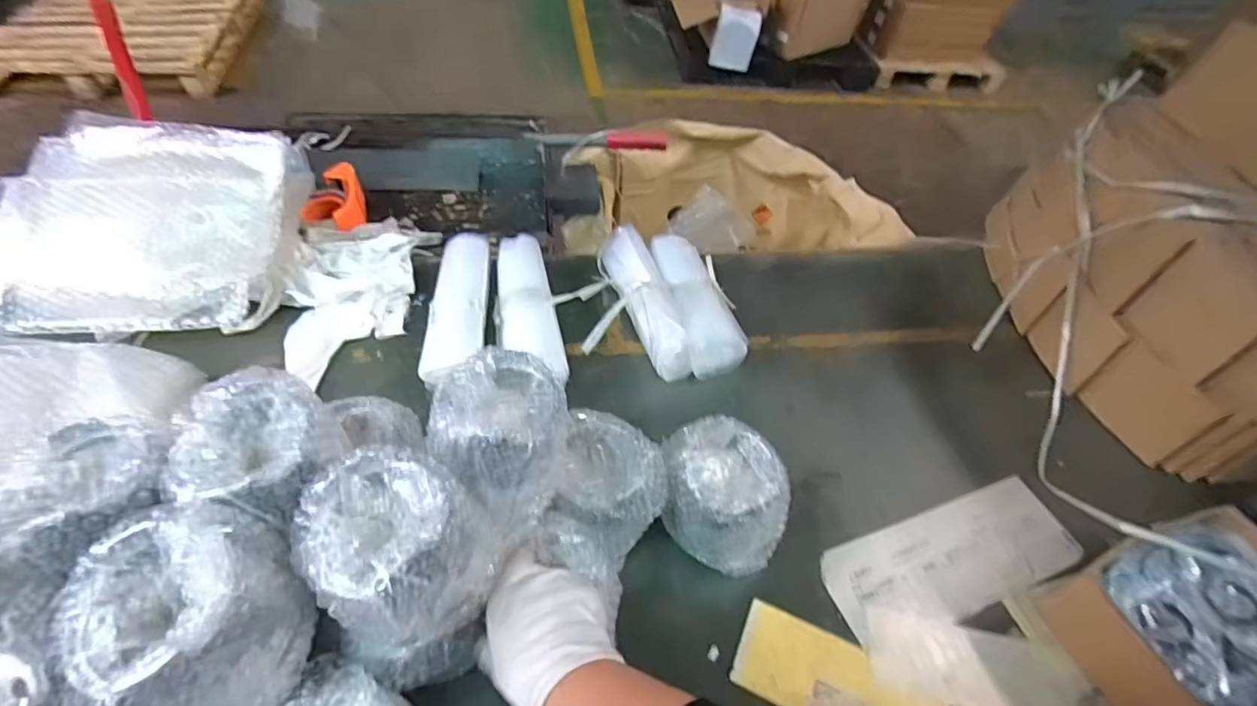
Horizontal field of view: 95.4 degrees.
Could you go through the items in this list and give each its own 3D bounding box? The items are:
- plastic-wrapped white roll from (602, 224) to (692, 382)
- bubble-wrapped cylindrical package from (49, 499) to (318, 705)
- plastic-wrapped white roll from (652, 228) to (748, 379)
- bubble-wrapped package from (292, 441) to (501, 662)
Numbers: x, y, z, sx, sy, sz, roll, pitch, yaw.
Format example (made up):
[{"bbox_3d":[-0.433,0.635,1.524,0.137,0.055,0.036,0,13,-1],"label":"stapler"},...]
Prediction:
[{"bbox_3d":[0.024,-0.075,0.789,0.070,0.070,0.239,-11,51,-15],"label":"plastic-wrapped white roll"},{"bbox_3d":[-0.289,0.172,0.374,0.127,0.102,0.129,13,49,6],"label":"bubble-wrapped cylindrical package"},{"bbox_3d":[0.092,-0.077,0.811,0.092,0.062,0.243,-11,50,-14],"label":"plastic-wrapped white roll"},{"bbox_3d":[-0.163,0.138,0.415,0.118,0.109,0.112,-29,58,-27],"label":"bubble-wrapped package"}]

